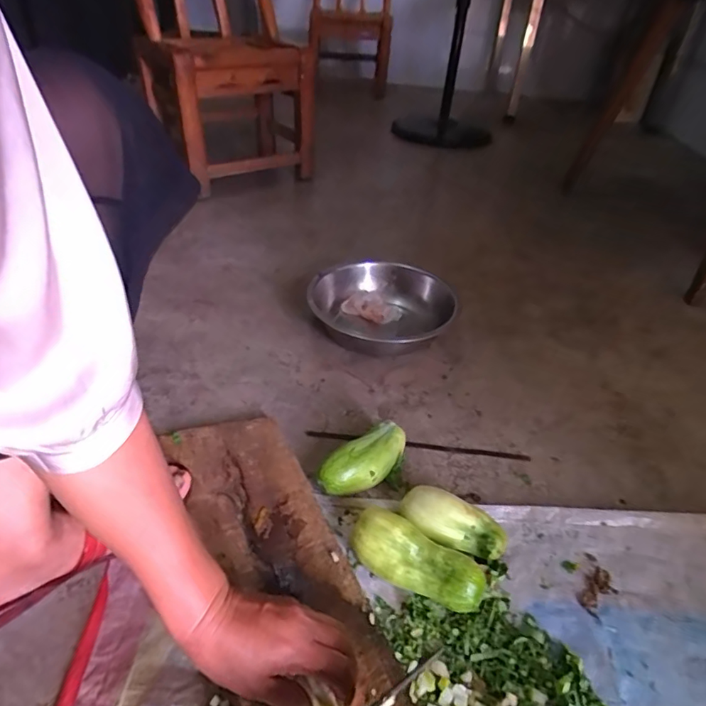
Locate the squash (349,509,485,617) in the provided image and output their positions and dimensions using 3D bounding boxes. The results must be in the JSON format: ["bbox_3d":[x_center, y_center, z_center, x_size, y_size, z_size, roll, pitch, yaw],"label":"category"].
[{"bbox_3d":[0.063,0.217,0.509,0.138,0.053,0.050,24,41,22],"label":"squash"}]

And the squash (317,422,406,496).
[{"bbox_3d":[0.015,0.136,0.607,0.053,0.052,0.118,31,43,28],"label":"squash"}]

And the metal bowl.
[{"bbox_3d":[0.047,-0.078,0.868,0.230,0.075,0.256,19,39,15],"label":"metal bowl"}]

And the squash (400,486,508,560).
[{"bbox_3d":[0.109,0.191,0.548,0.115,0.055,0.047,15,38,11],"label":"squash"}]

